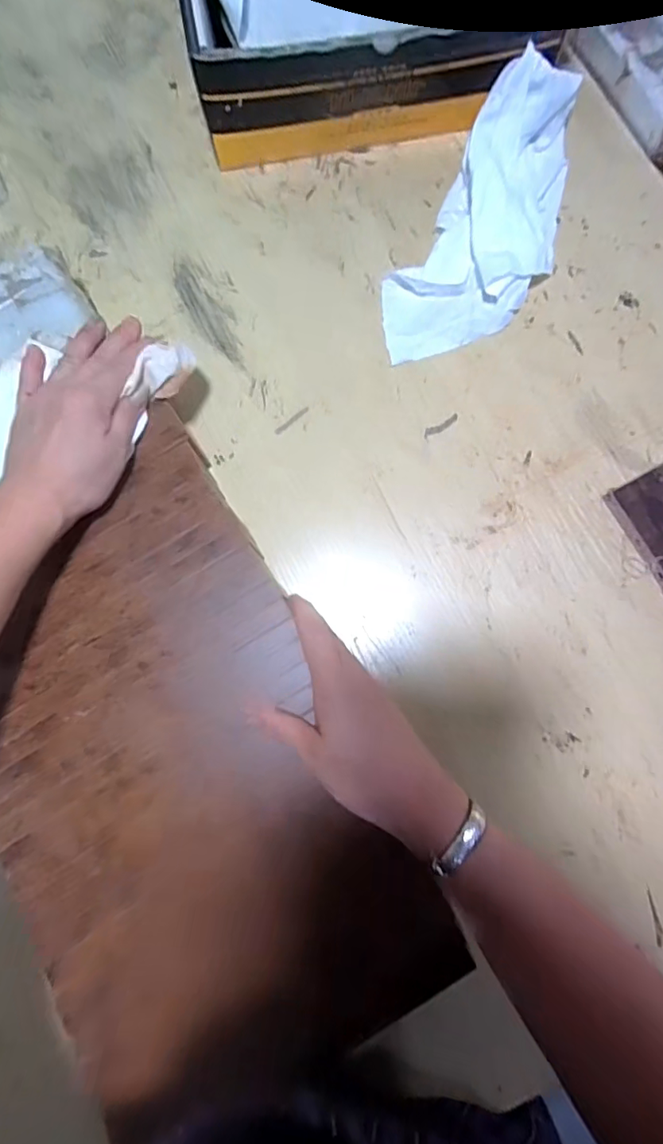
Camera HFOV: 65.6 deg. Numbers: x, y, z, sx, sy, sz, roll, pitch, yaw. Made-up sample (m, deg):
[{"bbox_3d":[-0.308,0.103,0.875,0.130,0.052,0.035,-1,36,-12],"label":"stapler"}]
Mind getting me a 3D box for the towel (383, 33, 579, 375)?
[{"bbox_3d":[0.139,-0.301,0.436,0.114,0.059,0.278,32,83,6],"label":"towel"}]

